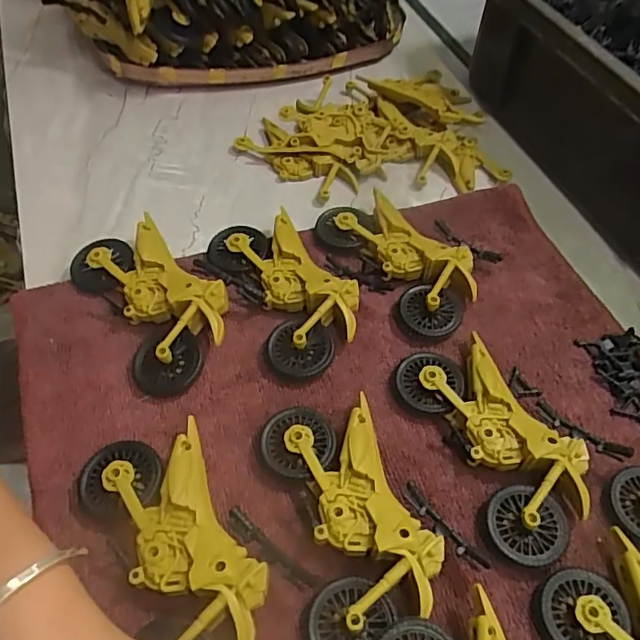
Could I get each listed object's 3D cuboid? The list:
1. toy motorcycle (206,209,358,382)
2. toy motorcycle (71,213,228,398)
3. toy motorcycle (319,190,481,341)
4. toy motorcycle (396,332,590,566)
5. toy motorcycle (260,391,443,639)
[{"bbox_3d":[-0.015,-0.021,0.334,0.065,0.023,0.111,-23,58,-17],"label":"toy motorcycle"},{"bbox_3d":[-0.095,-0.013,0.321,0.059,0.027,0.113,-30,61,-22],"label":"toy motorcycle"},{"bbox_3d":[0.052,-0.040,0.353,0.056,0.022,0.111,-29,60,-21],"label":"toy motorcycle"},{"bbox_3d":[0.088,0.059,0.283,0.057,0.020,0.114,-21,58,-17],"label":"toy motorcycle"},{"bbox_3d":[0.014,0.089,0.256,0.059,0.020,0.113,-12,55,-11],"label":"toy motorcycle"}]

